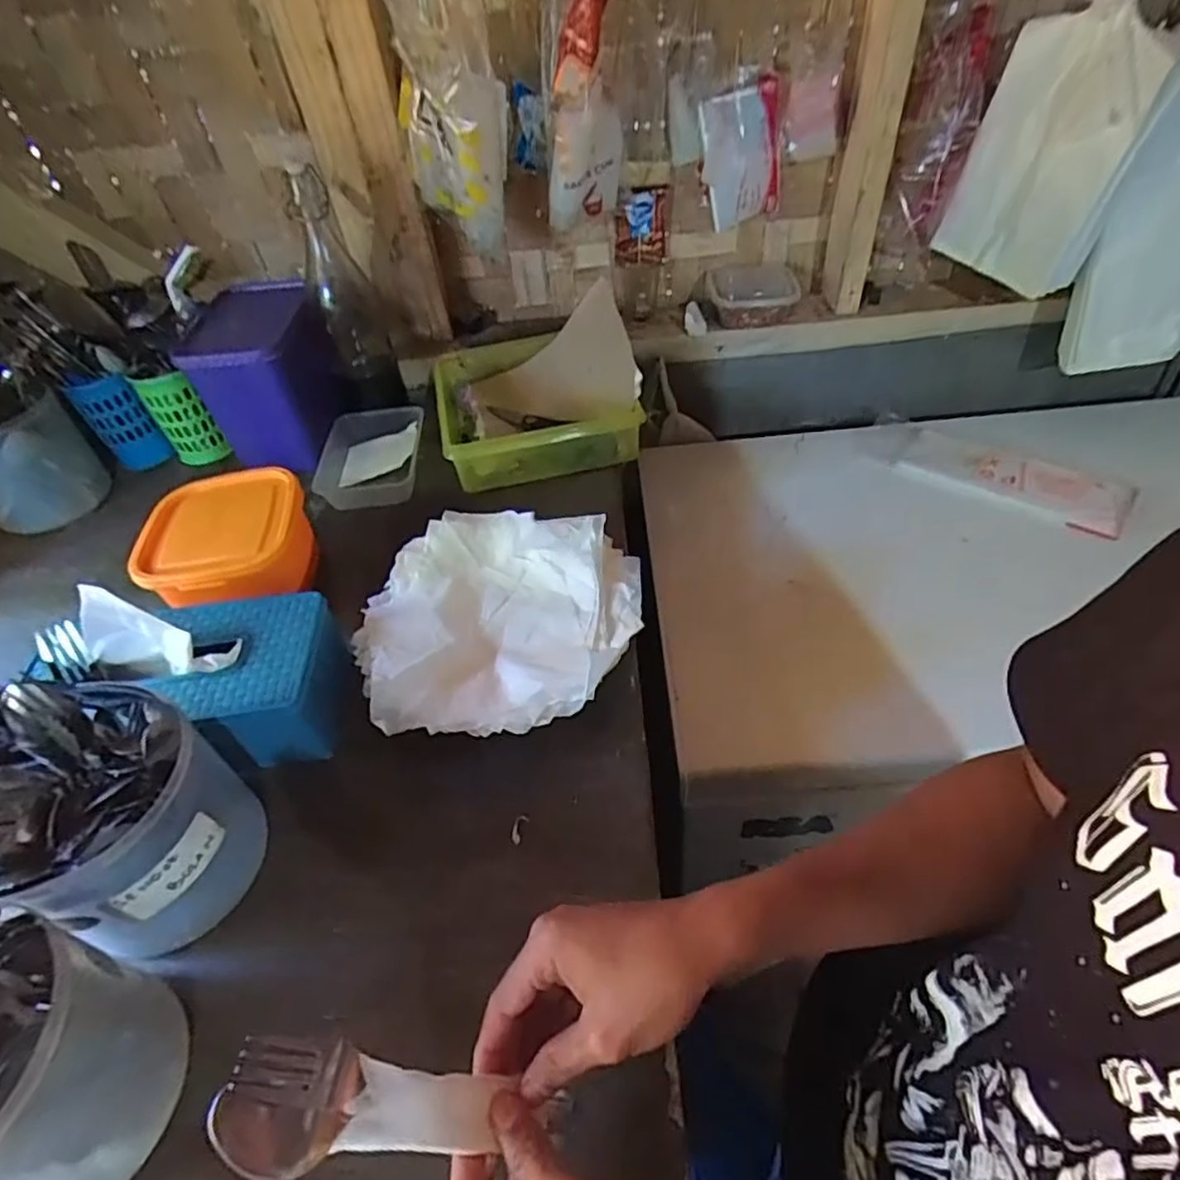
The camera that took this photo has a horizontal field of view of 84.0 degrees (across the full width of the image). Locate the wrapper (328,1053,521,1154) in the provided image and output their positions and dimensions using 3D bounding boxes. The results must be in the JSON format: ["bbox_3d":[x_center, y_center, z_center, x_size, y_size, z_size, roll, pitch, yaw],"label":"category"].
[{"bbox_3d":[-0.077,0.248,0.314,0.076,0.011,0.032,20,41,-20],"label":"wrapper"}]

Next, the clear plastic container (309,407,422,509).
[{"bbox_3d":[-0.276,-0.170,0.824,0.119,0.050,0.157,-5,45,0],"label":"clear plastic container"}]

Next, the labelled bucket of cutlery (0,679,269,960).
[{"bbox_3d":[-0.305,0.155,0.425,0.125,0.183,0.136,-3,46,3],"label":"labelled bucket of cutlery"}]

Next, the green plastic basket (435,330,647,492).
[{"bbox_3d":[-0.073,-0.233,0.841,0.229,0.098,0.241,-11,45,-5],"label":"green plastic basket"}]

